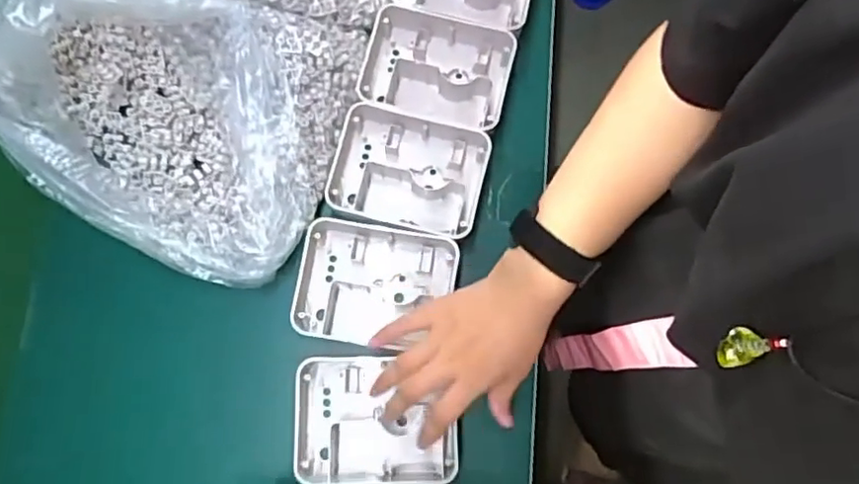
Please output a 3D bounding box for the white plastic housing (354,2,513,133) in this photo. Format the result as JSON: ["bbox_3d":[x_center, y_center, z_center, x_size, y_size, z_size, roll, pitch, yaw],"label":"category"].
[{"bbox_3d":[0.005,-0.154,0.562,0.127,0.042,0.099,16,80,2],"label":"white plastic housing"}]

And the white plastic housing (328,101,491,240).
[{"bbox_3d":[-0.020,-0.060,0.540,0.132,0.031,0.101,12,80,1],"label":"white plastic housing"}]

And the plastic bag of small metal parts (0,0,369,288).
[{"bbox_3d":[-0.210,-0.116,0.499,0.262,0.098,0.253,16,80,2],"label":"plastic bag of small metal parts"}]

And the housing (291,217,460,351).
[{"bbox_3d":[-0.045,0.038,0.522,0.127,0.043,0.098,9,80,0],"label":"housing"}]

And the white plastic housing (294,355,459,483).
[{"bbox_3d":[-0.043,0.144,0.501,0.126,0.044,0.099,-1,80,-1],"label":"white plastic housing"}]

